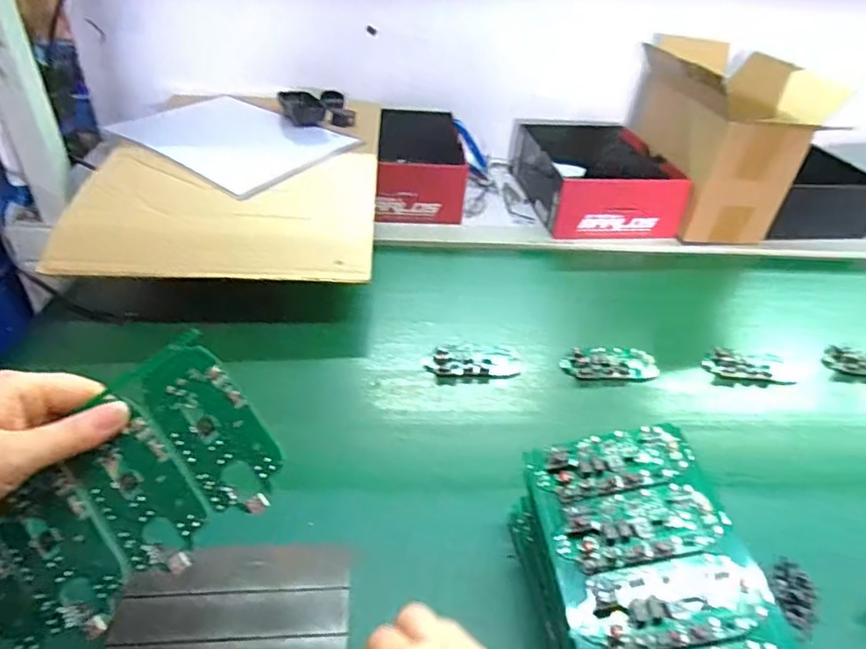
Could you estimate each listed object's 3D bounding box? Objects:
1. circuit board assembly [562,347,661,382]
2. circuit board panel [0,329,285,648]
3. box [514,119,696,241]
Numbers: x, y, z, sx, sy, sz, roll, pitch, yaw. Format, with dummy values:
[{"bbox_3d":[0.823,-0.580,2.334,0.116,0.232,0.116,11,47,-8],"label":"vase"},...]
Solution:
[{"bbox_3d":[0.193,0.044,0.625,0.107,0.015,0.043,-2,39,-8],"label":"circuit board assembly"},{"bbox_3d":[-0.183,0.101,0.314,0.192,0.011,0.103,-37,83,-10],"label":"circuit board panel"},{"bbox_3d":[0.251,-0.245,0.923,0.191,0.090,0.278,-2,39,-8],"label":"box"}]

